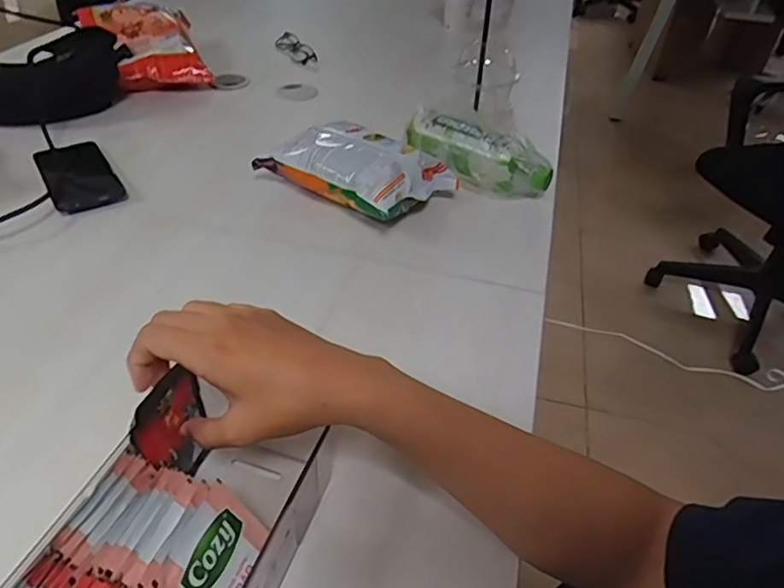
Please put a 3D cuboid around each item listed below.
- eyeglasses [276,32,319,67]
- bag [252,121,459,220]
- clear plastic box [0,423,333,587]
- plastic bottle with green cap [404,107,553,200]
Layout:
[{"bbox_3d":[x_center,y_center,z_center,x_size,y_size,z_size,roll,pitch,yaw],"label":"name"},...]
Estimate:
[{"bbox_3d":[-0.174,-0.449,1.042,0.033,0.029,0.122,-20,49,-26],"label":"eyeglasses"},{"bbox_3d":[-0.042,-0.152,0.688,0.191,0.076,0.131,30,47,27],"label":"bag"},{"bbox_3d":[-0.127,0.156,0.326,0.116,0.065,0.188,18,44,12],"label":"clear plastic box"},{"bbox_3d":[0.105,-0.173,0.716,0.190,0.064,0.052,27,46,20],"label":"plastic bottle with green cap"}]

